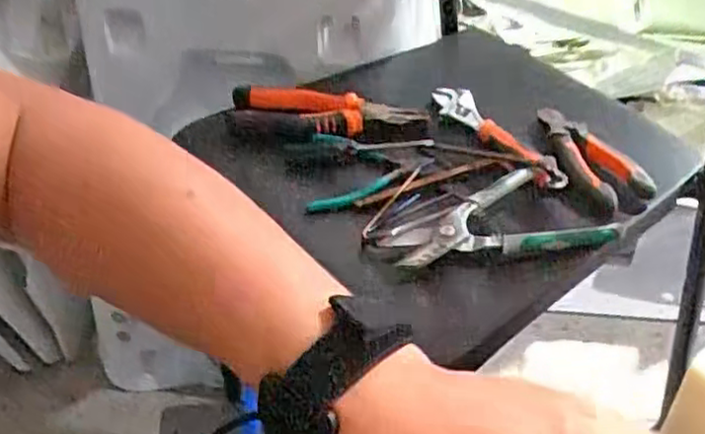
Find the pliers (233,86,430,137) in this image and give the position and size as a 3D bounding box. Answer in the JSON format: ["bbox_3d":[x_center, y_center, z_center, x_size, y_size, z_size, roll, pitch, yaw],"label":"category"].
[{"bbox_3d":[-0.021,-0.100,0.684,0.187,0.039,0.052,-6,41,-5],"label":"pliers"}]

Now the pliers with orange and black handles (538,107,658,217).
[{"bbox_3d":[0.213,-0.060,0.646,0.051,0.032,0.145,-14,42,-14],"label":"pliers with orange and black handles"}]

